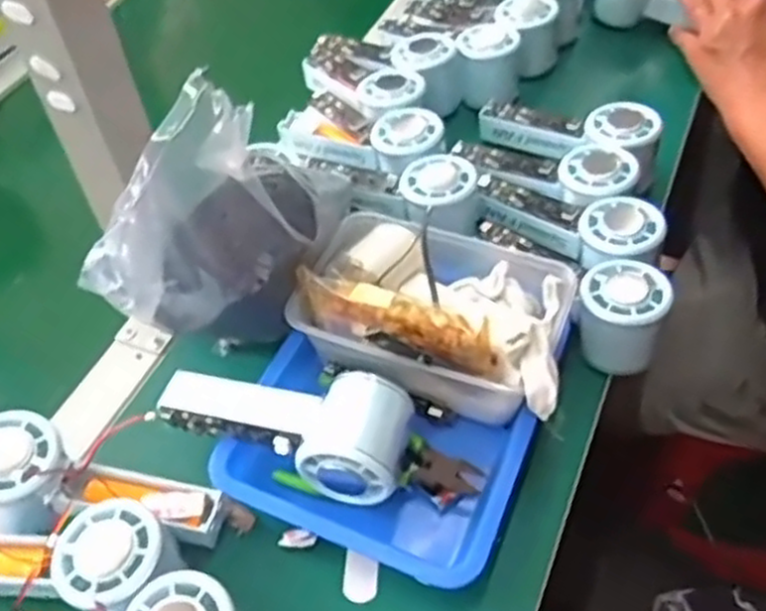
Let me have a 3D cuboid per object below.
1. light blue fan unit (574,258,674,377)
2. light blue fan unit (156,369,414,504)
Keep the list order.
[{"bbox_3d":[0.160,0.007,0.521,0.056,0.055,0.056,20,55,20],"label":"light blue fan unit"},{"bbox_3d":[-0.060,0.079,0.466,0.150,0.068,0.061,5,51,9],"label":"light blue fan unit"}]

